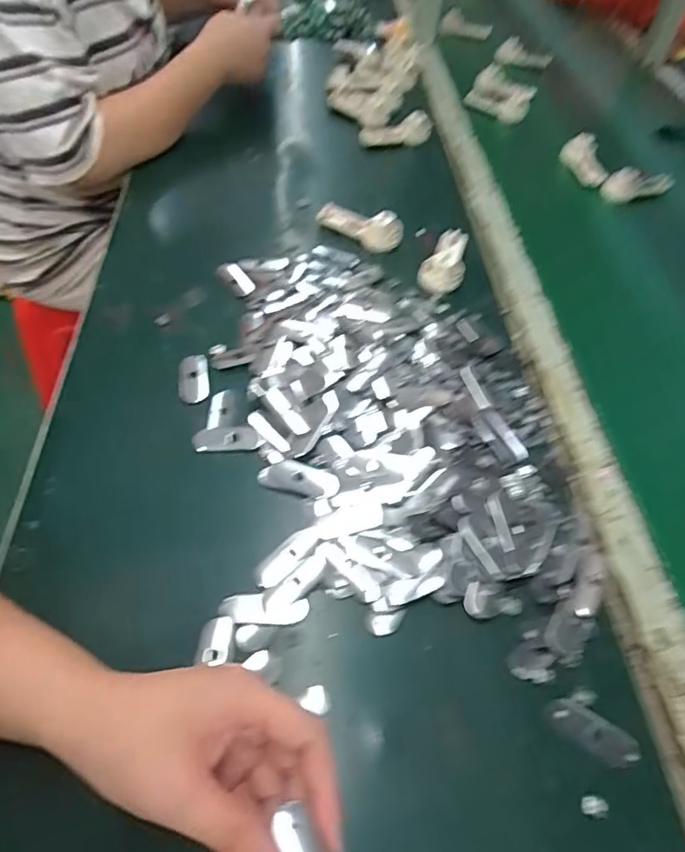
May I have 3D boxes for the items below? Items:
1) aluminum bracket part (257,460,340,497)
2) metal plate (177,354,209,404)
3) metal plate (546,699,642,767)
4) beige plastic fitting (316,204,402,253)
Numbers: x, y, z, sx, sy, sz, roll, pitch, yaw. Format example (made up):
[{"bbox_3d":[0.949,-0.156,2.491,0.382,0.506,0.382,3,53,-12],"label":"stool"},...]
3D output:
[{"bbox_3d":[-0.033,0.039,0.418,0.060,0.013,0.026,13,52,4],"label":"aluminum bracket part"},{"bbox_3d":[-0.127,-0.041,0.474,0.025,0.011,0.046,-2,52,-9],"label":"metal plate"},{"bbox_3d":[0.146,0.177,0.321,0.051,0.004,0.021,30,55,16],"label":"metal plate"},{"bbox_3d":[0.018,-0.223,0.608,0.095,0.033,0.031,30,54,16],"label":"beige plastic fitting"}]

